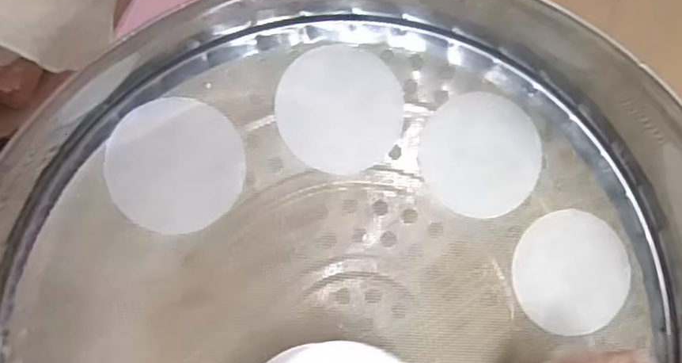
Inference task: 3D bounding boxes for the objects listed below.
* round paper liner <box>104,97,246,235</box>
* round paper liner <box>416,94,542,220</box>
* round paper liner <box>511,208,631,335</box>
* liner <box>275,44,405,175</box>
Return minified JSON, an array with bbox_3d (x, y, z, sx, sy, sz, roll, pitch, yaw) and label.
[{"bbox_3d":[-0.118,-0.012,0.430,0.092,0.006,0.093,1,87,-11],"label":"round paper liner"},{"bbox_3d":[0.109,-0.021,0.469,0.094,0.006,0.094,0,87,-8],"label":"round paper liner"},{"bbox_3d":[0.182,0.071,0.474,0.090,0.007,0.092,0,87,-8],"label":"round paper liner"},{"bbox_3d":[0.000,-0.055,0.458,0.094,0.004,0.094,-1,87,-8],"label":"liner"}]

